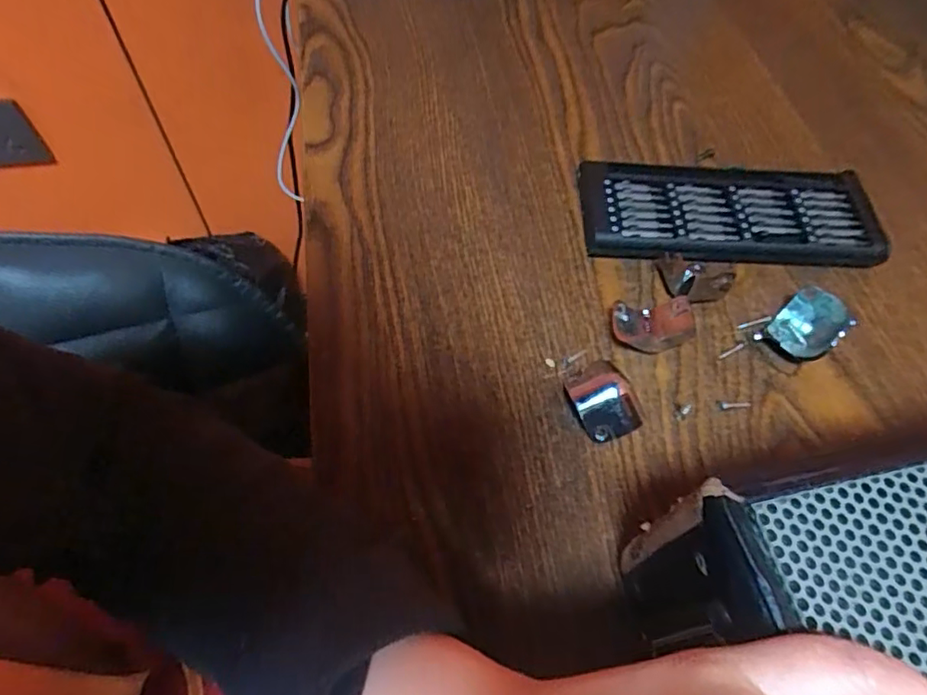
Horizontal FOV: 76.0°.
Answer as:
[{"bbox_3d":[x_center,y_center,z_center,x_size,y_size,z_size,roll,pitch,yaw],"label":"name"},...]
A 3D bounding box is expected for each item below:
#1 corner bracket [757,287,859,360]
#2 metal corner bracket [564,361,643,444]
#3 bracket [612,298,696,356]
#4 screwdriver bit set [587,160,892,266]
[{"bbox_3d":[0.162,-0.010,0.279,0.029,0.021,0.027,1,58,-2],"label":"corner bracket"},{"bbox_3d":[0.061,0.022,0.261,0.027,0.019,0.035,-19,61,-14],"label":"metal corner bracket"},{"bbox_3d":[0.088,-0.011,0.281,0.037,0.016,0.025,4,58,0],"label":"bracket"},{"bbox_3d":[0.139,-0.069,0.313,0.148,0.021,0.058,2,58,-1],"label":"screwdriver bit set"}]

